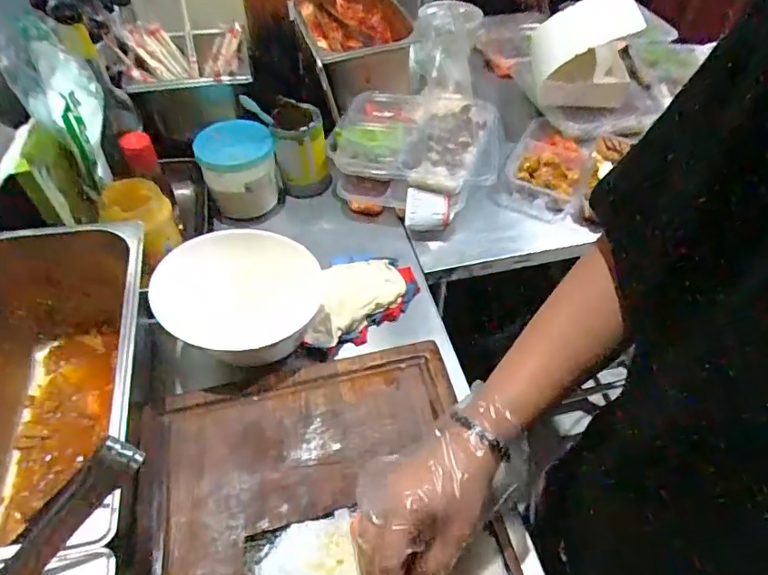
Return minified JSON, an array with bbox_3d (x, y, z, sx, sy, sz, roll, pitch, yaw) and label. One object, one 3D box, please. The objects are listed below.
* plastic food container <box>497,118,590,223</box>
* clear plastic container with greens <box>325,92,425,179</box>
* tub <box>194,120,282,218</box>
[{"bbox_3d":[0.260,-0.190,0.810,0.118,0.047,0.209,21,52,16],"label":"plastic food container"},{"bbox_3d":[-0.014,-0.230,0.774,0.121,0.047,0.205,7,50,5],"label":"clear plastic container with greens"},{"bbox_3d":[-0.205,-0.173,0.730,0.103,0.117,0.089,-14,51,-12],"label":"tub"}]

